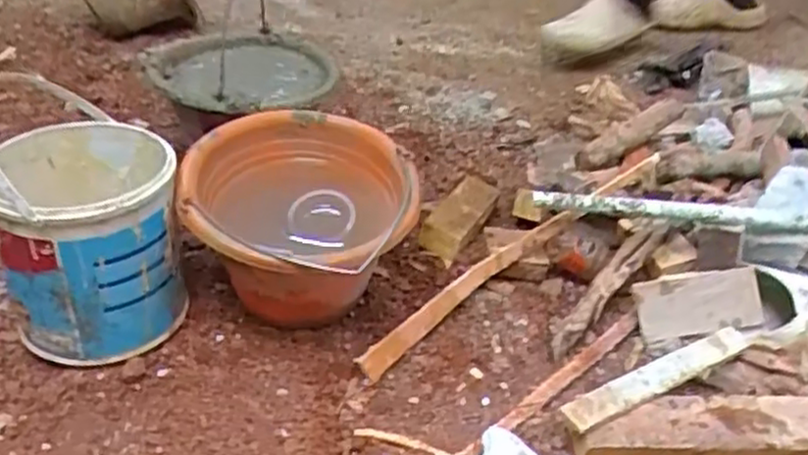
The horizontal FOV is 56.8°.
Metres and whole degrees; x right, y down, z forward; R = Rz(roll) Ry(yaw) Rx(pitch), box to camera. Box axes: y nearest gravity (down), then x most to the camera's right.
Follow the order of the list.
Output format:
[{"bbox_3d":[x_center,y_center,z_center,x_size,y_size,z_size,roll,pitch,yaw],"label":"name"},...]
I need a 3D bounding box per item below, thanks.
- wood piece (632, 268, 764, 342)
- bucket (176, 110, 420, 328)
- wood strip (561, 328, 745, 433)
[{"bbox_3d":[0.340,0.088,0.861,0.137,0.068,0.012,-8,-7,5],"label":"wood piece"},{"bbox_3d":[-0.127,0.004,0.846,0.260,0.167,0.260,0,38,0],"label":"bucket"},{"bbox_3d":[0.265,0.150,0.762,0.249,0.014,0.030,-21,43,-25],"label":"wood strip"}]

